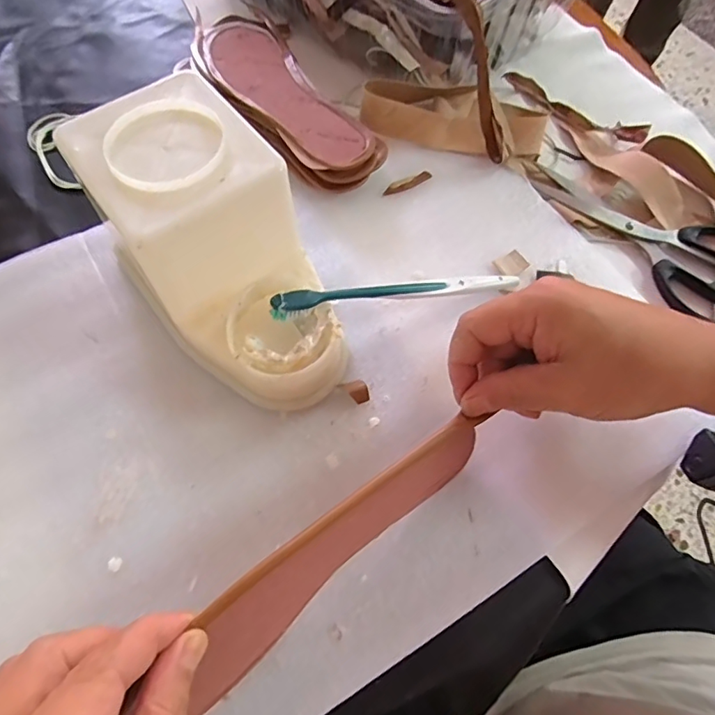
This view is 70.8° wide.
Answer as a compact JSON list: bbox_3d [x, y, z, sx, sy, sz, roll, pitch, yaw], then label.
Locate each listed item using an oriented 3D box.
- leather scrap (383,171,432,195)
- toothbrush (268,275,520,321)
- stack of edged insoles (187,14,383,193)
[{"bbox_3d":[0.042,-0.147,0.425,0.046,0.006,0.009,-30,67,-15],"label":"leather scrap"},{"bbox_3d":[0.032,-0.045,0.346,0.185,0.012,0.014,-9,62,-21],"label":"toothbrush"},{"bbox_3d":[-0.074,-0.235,0.453,0.085,0.036,0.252,-30,67,-15],"label":"stack of edged insoles"}]

